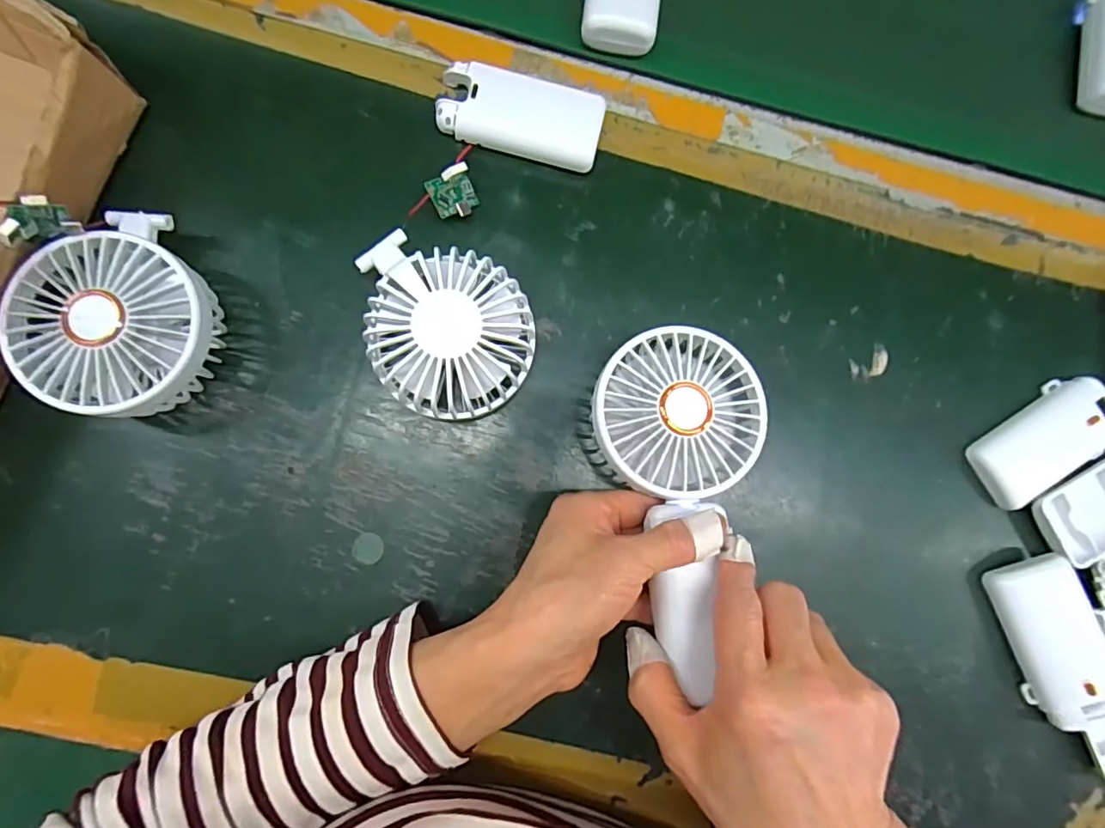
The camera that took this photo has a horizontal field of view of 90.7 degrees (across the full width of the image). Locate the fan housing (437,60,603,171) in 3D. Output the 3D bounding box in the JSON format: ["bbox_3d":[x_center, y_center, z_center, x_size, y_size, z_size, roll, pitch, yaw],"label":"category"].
[{"bbox_3d":[-0.018,-0.171,0.314,0.091,0.017,0.040,13,84,-3],"label":"fan housing"}]

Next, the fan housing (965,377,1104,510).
[{"bbox_3d":[0.296,0.017,0.327,0.091,0.014,0.044,-36,89,-6],"label":"fan housing"}]

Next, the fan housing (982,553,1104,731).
[{"bbox_3d":[0.287,0.128,0.308,0.047,0.020,0.088,-16,86,-5],"label":"fan housing"}]

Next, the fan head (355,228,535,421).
[{"bbox_3d":[-0.052,-0.047,0.287,0.084,0.047,0.097,-7,86,-5],"label":"fan head"}]

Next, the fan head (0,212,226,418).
[{"bbox_3d":[-0.214,-0.045,0.275,0.085,0.045,0.087,0,85,-4],"label":"fan head"}]

